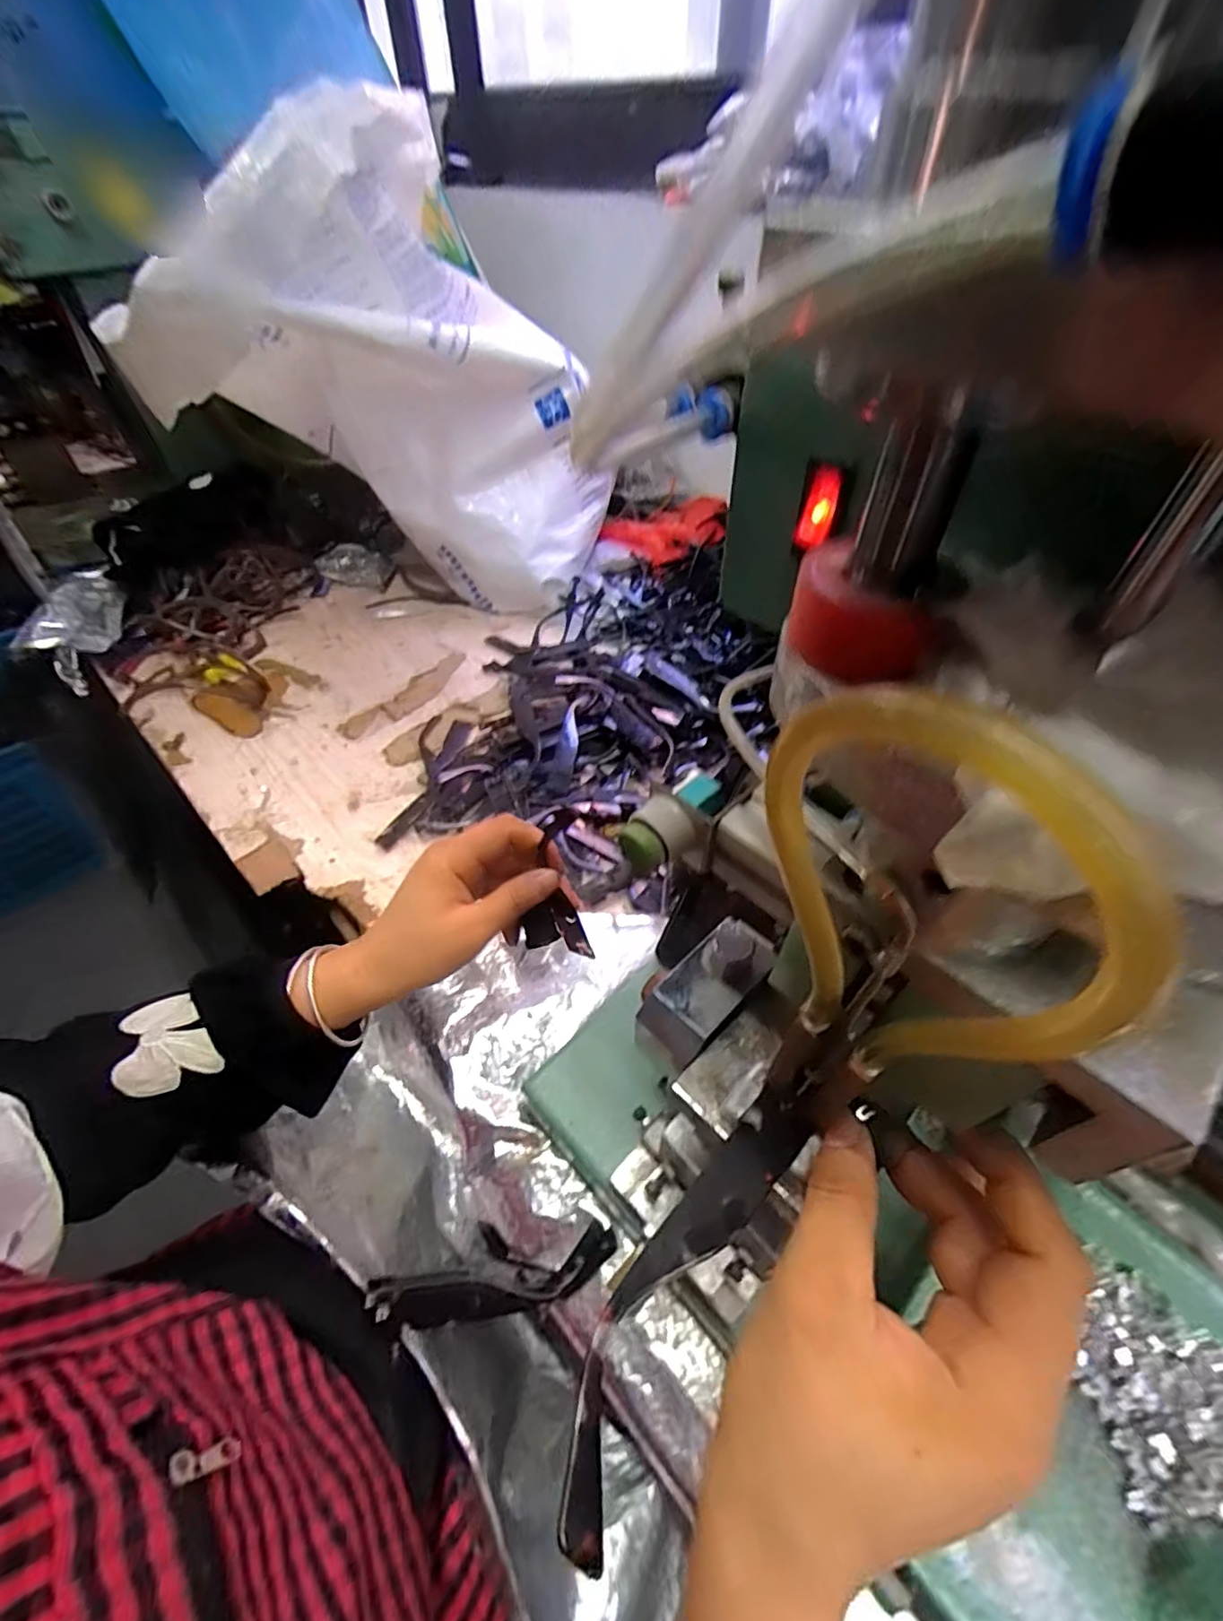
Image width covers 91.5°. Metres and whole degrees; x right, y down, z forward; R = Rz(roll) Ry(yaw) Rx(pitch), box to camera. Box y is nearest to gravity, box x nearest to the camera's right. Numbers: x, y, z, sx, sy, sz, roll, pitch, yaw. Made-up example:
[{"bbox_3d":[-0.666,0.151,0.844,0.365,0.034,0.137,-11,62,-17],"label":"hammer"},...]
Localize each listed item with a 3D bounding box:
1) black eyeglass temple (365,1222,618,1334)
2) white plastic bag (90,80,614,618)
[{"bbox_3d":[-0.068,0.274,0.355,0.138,0.023,0.042,-12,50,-8],"label":"black eyeglass temple"},{"bbox_3d":[-0.234,-0.441,0.688,0.421,0.467,0.221,-10,50,-7],"label":"white plastic bag"}]

